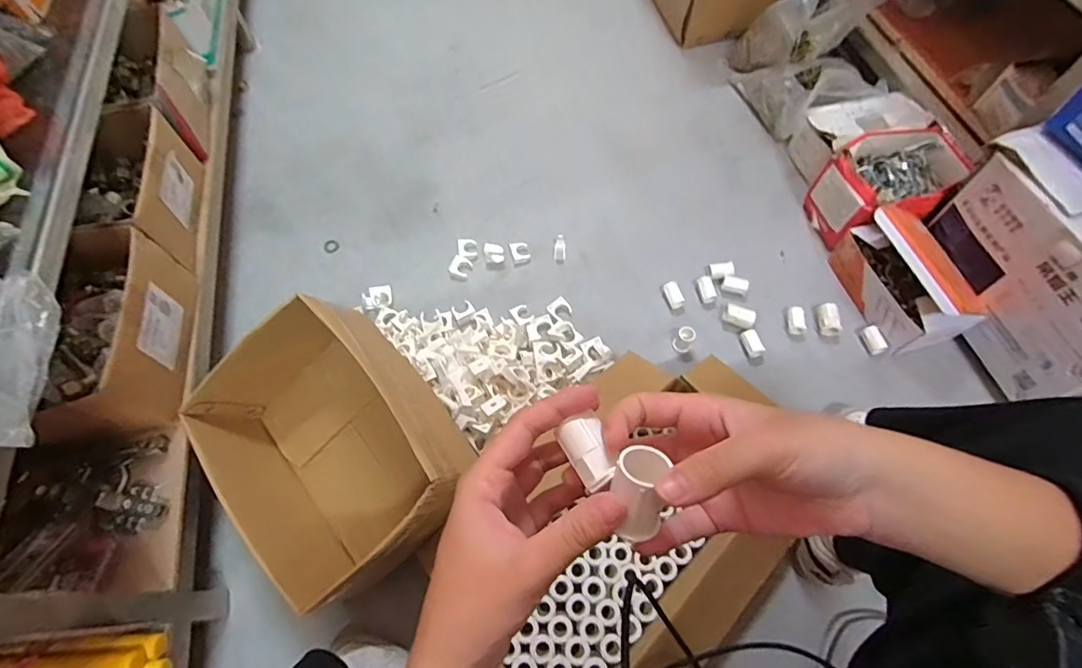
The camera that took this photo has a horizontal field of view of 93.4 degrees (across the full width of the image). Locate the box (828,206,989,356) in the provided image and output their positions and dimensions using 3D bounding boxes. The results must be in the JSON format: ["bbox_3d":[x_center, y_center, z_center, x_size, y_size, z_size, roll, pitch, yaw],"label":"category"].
[{"bbox_3d":[0.551,-0.076,0.757,0.112,0.136,0.200,-11,64,-4],"label":"box"}]

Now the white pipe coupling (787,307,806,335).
[{"bbox_3d":[0.399,-0.021,0.795,0.023,0.026,0.041,5,64,4],"label":"white pipe coupling"}]

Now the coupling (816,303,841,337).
[{"bbox_3d":[0.447,-0.024,0.788,0.023,0.023,0.049,3,64,3],"label":"coupling"}]

